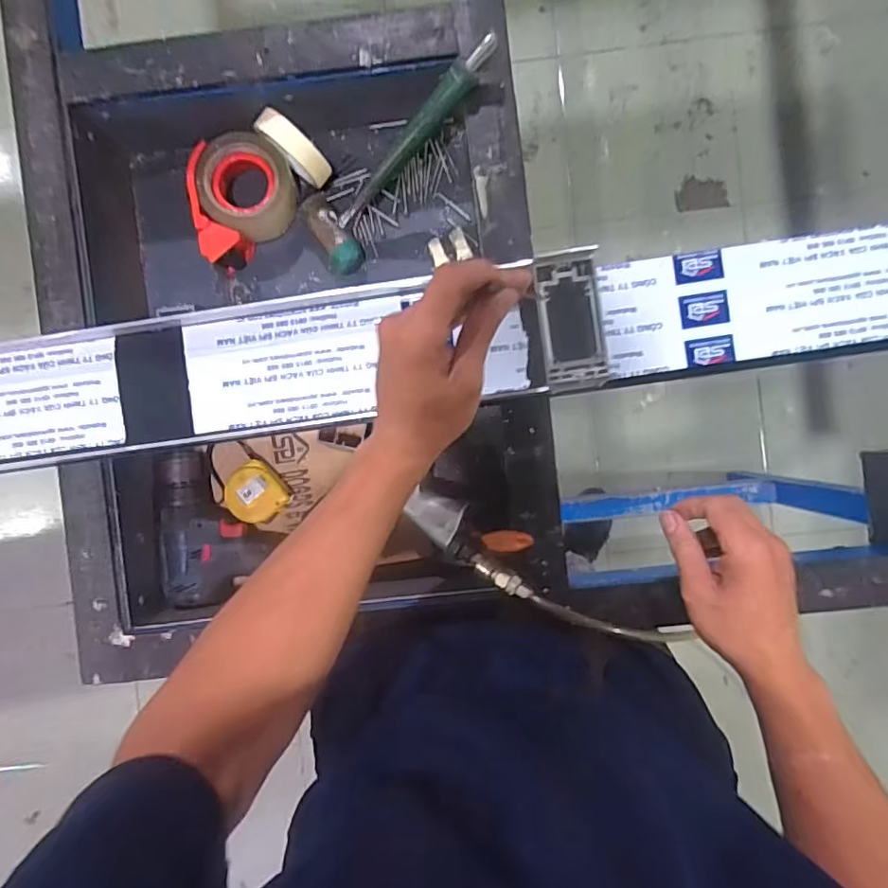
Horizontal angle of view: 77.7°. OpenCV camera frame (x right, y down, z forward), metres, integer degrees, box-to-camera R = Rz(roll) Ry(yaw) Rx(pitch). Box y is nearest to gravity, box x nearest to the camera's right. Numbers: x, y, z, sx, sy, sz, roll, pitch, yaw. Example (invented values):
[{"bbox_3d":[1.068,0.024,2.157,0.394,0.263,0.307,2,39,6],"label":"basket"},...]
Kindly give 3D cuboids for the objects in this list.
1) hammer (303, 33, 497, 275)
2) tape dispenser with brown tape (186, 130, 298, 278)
[{"bbox_3d":[-0.051,-0.313,0.598,0.278,0.040,0.092,-37,90,32],"label":"hammer"},{"bbox_3d":[-0.242,-0.292,0.649,0.140,0.059,0.115,-37,90,2],"label":"tape dispenser with brown tape"}]

